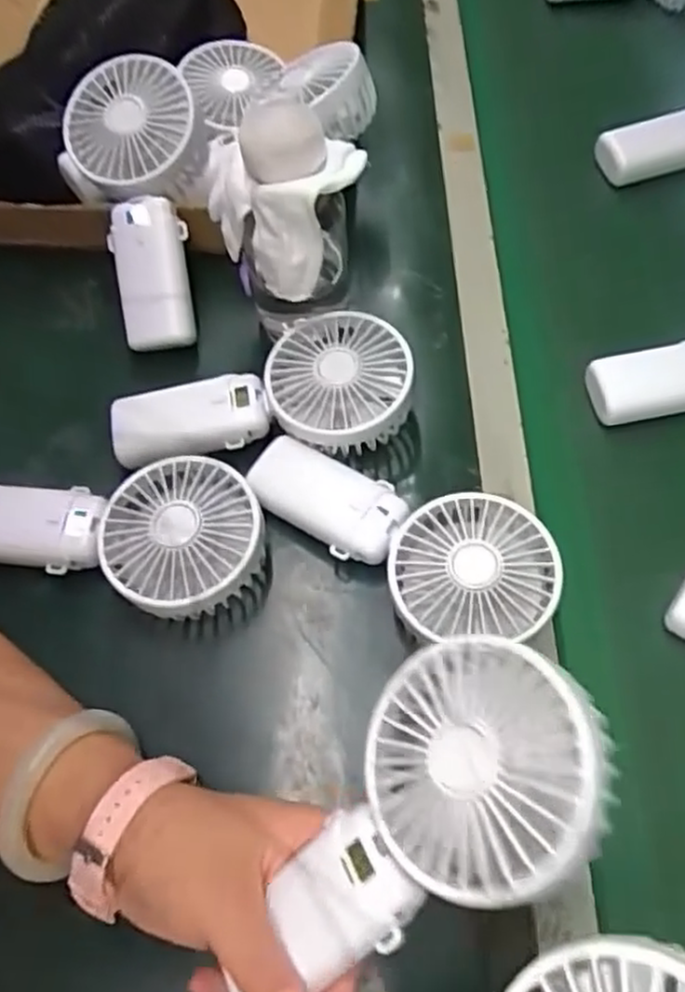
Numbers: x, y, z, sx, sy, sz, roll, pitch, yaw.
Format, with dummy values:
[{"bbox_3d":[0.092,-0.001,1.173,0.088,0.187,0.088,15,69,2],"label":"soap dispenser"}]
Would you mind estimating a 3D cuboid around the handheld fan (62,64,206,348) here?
[{"bbox_3d":[-0.135,-0.198,0.491,0.088,0.040,0.177,-6,95,-2],"label":"handheld fan"}]

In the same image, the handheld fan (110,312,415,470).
[{"bbox_3d":[-0.052,-0.065,0.452,0.181,0.034,0.084,-7,68,-2],"label":"handheld fan"}]

